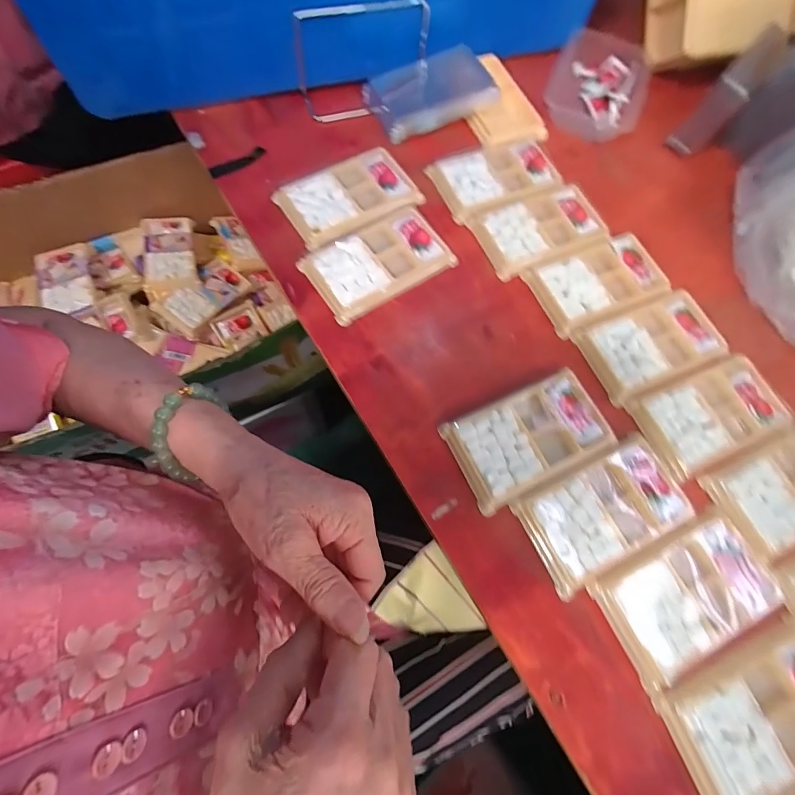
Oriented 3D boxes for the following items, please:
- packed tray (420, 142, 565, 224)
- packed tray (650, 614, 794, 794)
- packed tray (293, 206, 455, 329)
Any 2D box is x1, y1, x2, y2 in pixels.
[{"bbox_3d":[0.110,-0.246,0.448,0.133,0.014,0.088,-24,73,-10],"label":"packed tray"},{"bbox_3d":[0.258,0.225,0.279,0.132,0.014,0.083,-19,73,-9],"label":"packed tray"},{"bbox_3d":[-0.017,-0.134,0.395,0.136,0.013,0.079,-32,75,-13],"label":"packed tray"}]

